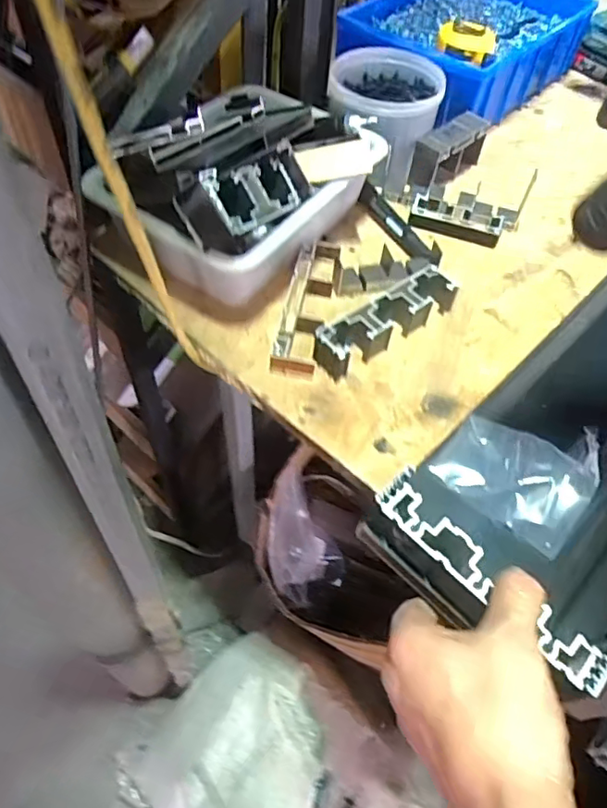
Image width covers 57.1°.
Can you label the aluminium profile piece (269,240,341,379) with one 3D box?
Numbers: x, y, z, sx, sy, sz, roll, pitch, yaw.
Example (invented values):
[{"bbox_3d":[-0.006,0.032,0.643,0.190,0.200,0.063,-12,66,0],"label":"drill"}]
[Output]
[{"bbox_3d":[0.003,-0.086,0.474,0.035,0.021,0.149,11,55,2],"label":"aluminium profile piece"}]

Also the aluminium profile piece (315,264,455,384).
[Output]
[{"bbox_3d":[0.068,-0.069,0.461,0.138,0.033,0.034,-34,64,-25],"label":"aluminium profile piece"}]

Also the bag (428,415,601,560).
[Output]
[{"bbox_3d":[0.152,0.042,0.388,0.095,0.015,0.088,31,70,28],"label":"bag"}]

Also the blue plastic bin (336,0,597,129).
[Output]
[{"bbox_3d":[0.190,-0.447,0.698,0.210,0.086,0.328,37,60,19],"label":"blue plastic bin"}]

